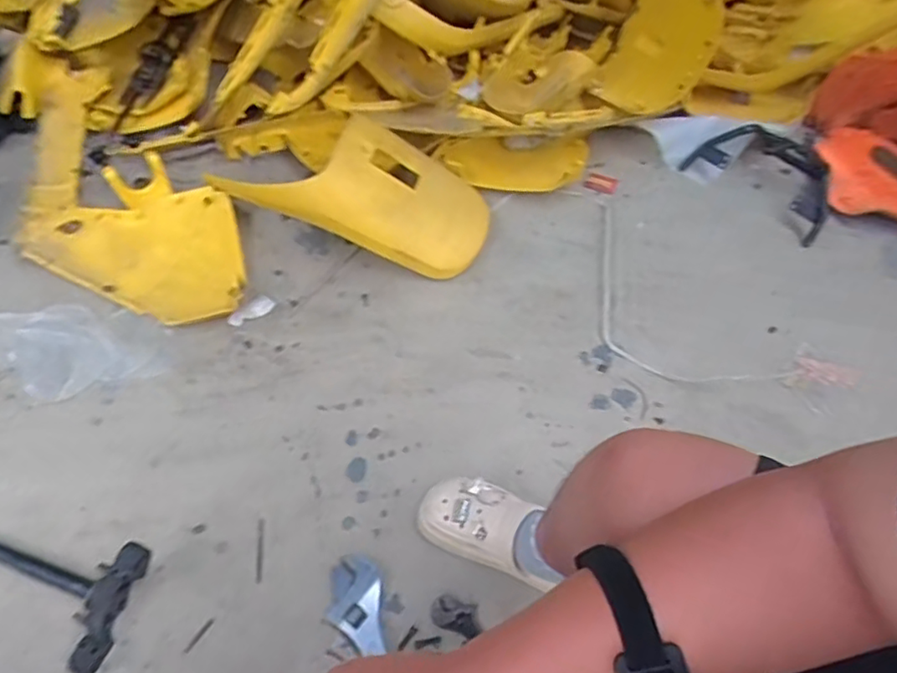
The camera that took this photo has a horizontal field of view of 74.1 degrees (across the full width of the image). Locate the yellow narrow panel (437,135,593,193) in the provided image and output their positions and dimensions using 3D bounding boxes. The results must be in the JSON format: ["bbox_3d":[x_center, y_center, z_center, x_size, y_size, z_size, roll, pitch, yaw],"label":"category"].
[{"bbox_3d":[0.144,-0.389,1.317,0.336,0.070,0.122,1,56,0],"label":"yellow narrow panel"}]

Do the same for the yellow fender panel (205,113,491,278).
[{"bbox_3d":[-0.197,-0.293,1.197,0.553,0.194,0.252,5,56,4],"label":"yellow fender panel"}]

